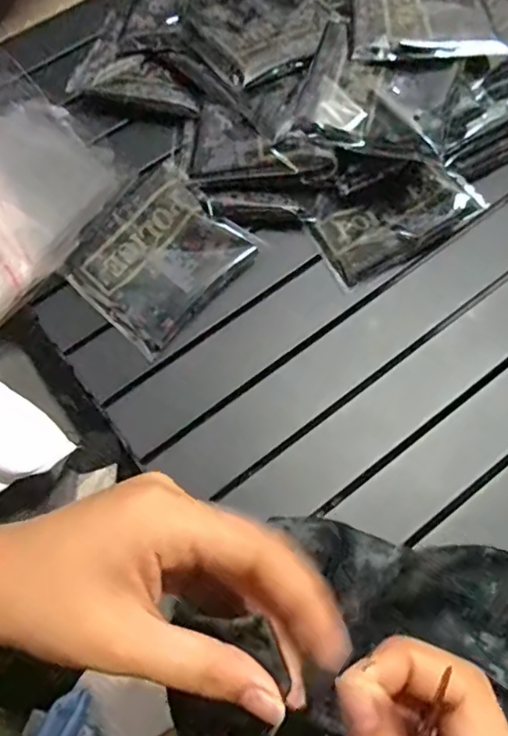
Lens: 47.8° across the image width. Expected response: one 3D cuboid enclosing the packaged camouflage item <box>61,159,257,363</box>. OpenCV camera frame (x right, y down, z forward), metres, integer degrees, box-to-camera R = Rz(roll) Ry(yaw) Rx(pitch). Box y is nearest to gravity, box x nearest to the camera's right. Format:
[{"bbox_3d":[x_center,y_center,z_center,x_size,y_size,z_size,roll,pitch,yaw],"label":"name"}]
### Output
[{"bbox_3d":[-0.084,-0.096,0.503,0.119,0.032,0.133,41,76,13],"label":"packaged camouflage item"}]

